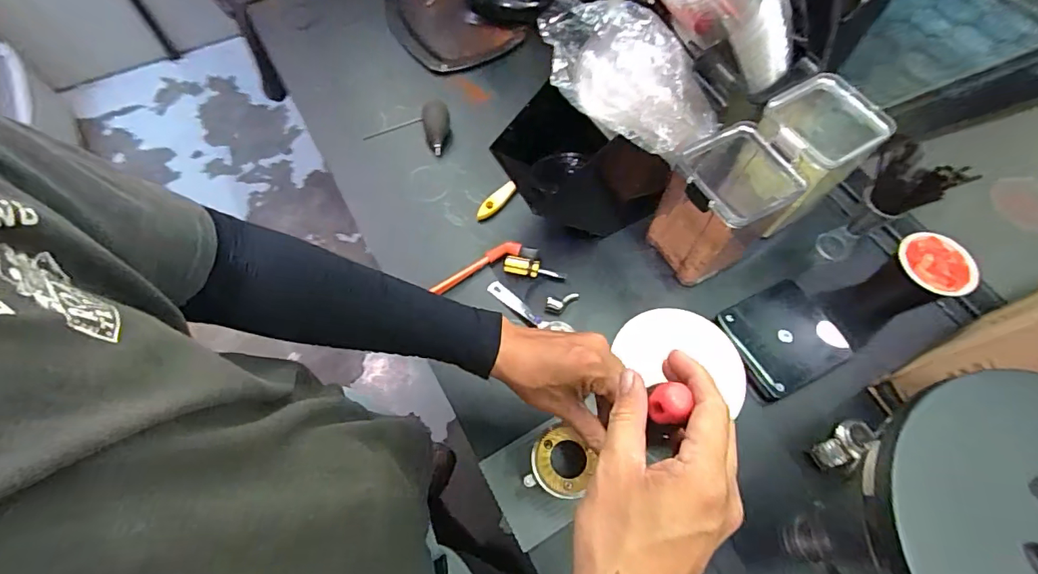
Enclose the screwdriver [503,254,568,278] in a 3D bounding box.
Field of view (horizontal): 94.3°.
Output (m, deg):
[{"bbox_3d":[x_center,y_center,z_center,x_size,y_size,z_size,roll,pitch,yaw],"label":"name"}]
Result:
[{"bbox_3d":[0.021,-0.024,0.626,0.081,0.016,0.026,12,66,6],"label":"screwdriver"}]

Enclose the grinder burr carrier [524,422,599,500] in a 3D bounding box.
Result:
[{"bbox_3d":[0.044,0.177,0.489,0.062,0.016,0.066,18,65,7],"label":"grinder burr carrier"}]

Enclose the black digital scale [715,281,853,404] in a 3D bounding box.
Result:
[{"bbox_3d":[0.320,0.062,0.587,0.131,0.019,0.116,-25,67,-11],"label":"black digital scale"}]

